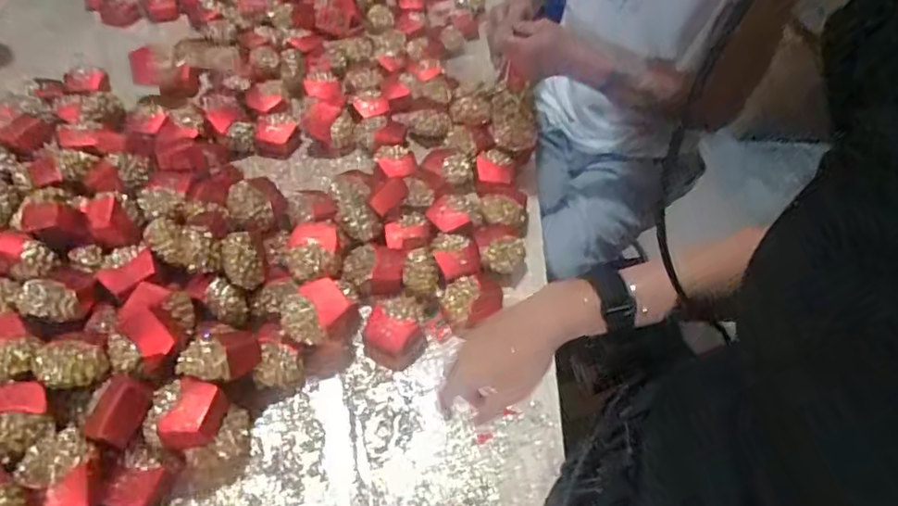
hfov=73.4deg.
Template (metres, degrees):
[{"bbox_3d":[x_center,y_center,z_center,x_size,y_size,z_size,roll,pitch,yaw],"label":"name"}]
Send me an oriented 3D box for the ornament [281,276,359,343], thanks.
[{"bbox_3d":[-0.167,0.078,0.778,0.098,0.060,0.075,-20,53,-21],"label":"ornament"}]

